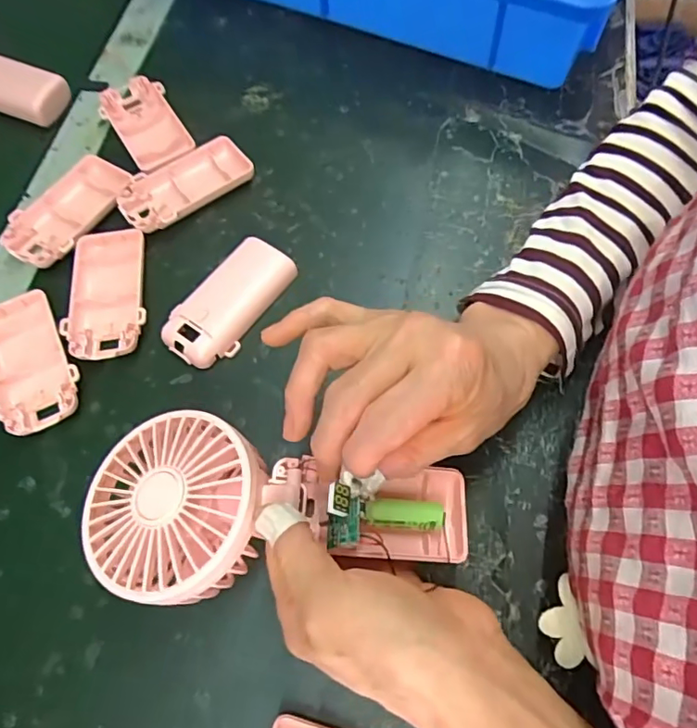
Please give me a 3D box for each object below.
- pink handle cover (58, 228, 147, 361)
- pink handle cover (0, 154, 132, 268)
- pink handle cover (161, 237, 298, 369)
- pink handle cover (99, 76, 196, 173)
[{"bbox_3d":[-0.160,-0.047,0.366,0.050,0.015,0.096,-8,66,-1],"label":"pink handle cover"},{"bbox_3d":[-0.203,-0.111,0.395,0.051,0.014,0.094,27,70,14],"label":"pink handle cover"},{"bbox_3d":[-0.077,-0.041,0.358,0.043,0.017,0.094,33,72,16],"label":"pink handle cover"},{"bbox_3d":[-0.159,-0.189,0.429,0.050,0.013,0.093,-26,68,-9],"label":"pink handle cover"}]

